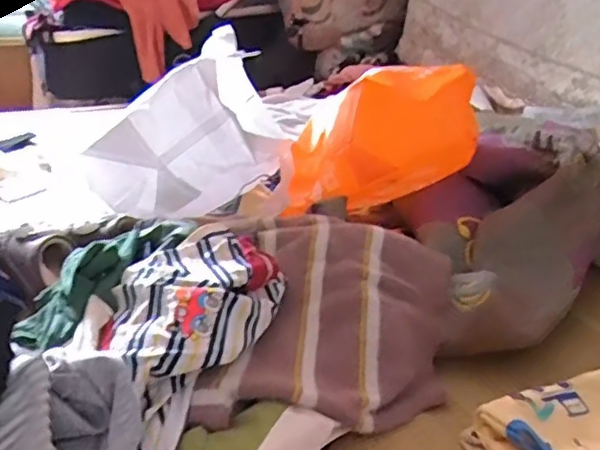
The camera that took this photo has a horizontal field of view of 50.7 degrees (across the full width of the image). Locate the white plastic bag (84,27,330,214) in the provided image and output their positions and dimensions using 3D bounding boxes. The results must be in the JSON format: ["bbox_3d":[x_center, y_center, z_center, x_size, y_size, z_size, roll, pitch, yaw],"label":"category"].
[{"bbox_3d":[-0.143,-0.127,0.912,0.321,0.226,0.092,-3,26,-11],"label":"white plastic bag"}]

